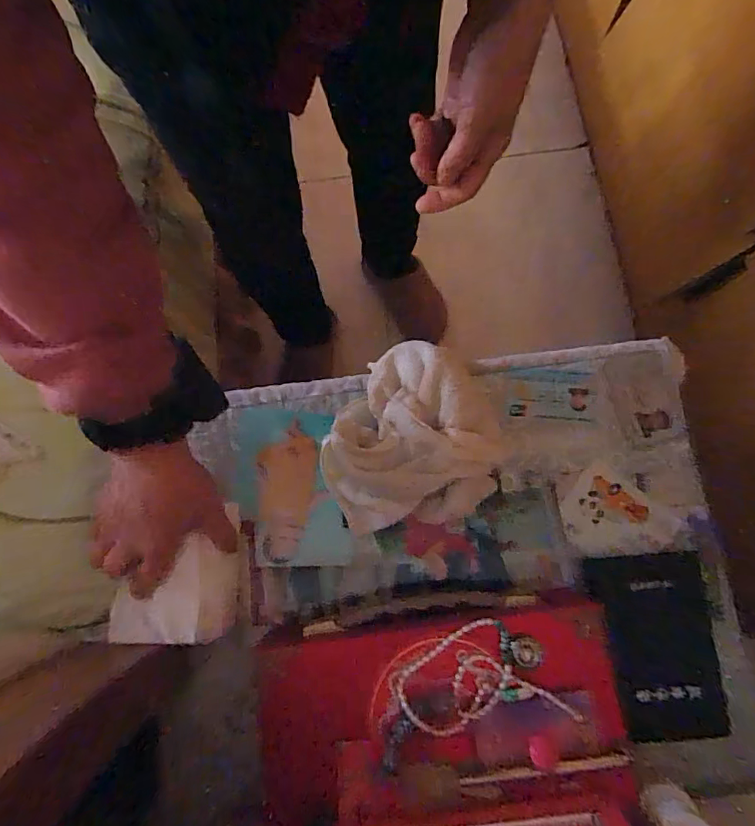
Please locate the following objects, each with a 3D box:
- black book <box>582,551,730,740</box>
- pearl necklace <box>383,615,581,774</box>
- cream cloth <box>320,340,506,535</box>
[{"bbox_3d":[0.240,0.198,0.420,0.100,0.017,0.142,-2,78,1],"label":"black book"},{"bbox_3d":[0.061,0.193,0.343,0.129,0.016,0.075,-14,78,-2],"label":"pearl necklace"},{"bbox_3d":[0.024,0.024,0.433,0.164,0.068,0.157,-33,79,-5],"label":"cream cloth"}]

